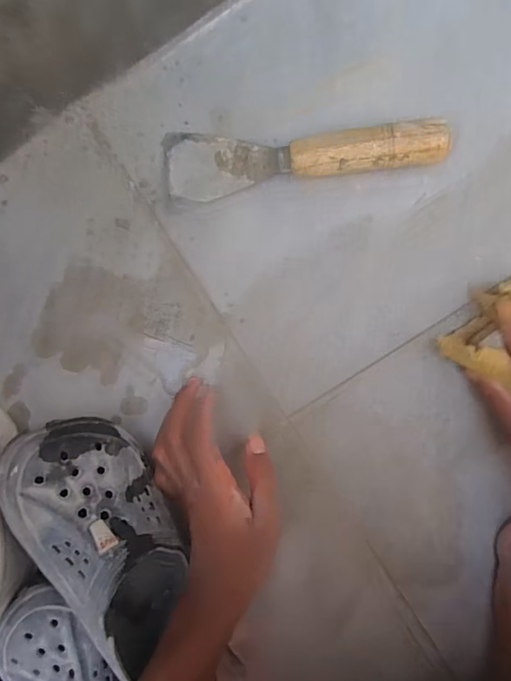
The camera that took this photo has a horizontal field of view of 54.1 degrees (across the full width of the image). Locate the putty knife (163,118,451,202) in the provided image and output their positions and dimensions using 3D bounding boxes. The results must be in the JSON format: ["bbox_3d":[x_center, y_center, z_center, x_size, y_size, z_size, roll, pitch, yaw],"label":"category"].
[{"bbox_3d":[0.036,-0.141,0.399,0.227,0.037,0.060,1,93,3],"label":"putty knife"}]

